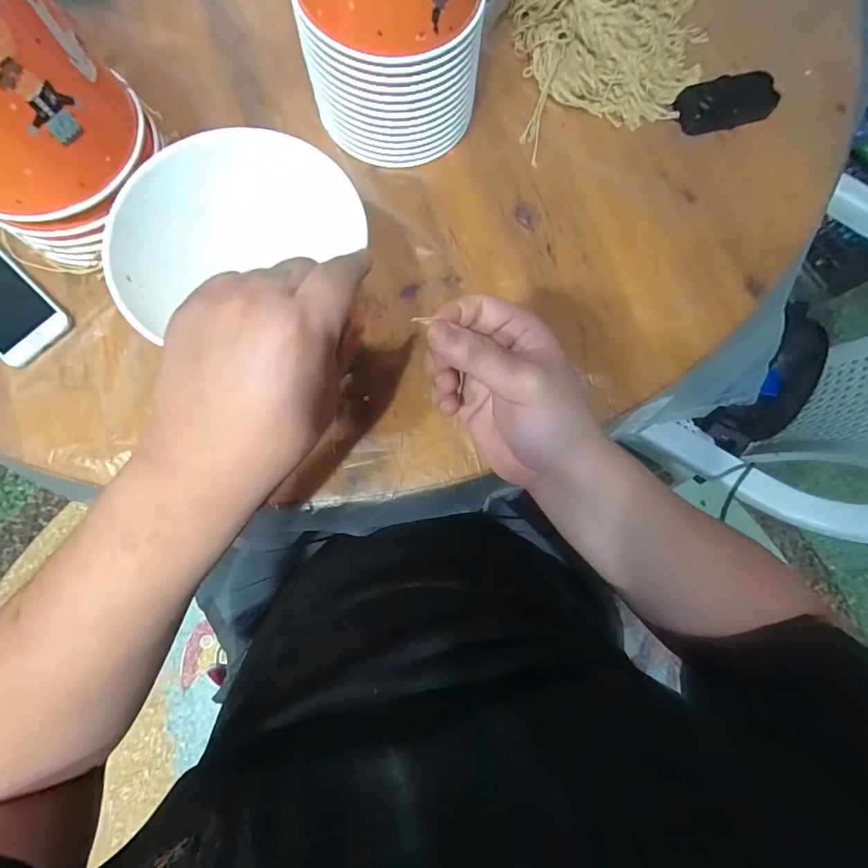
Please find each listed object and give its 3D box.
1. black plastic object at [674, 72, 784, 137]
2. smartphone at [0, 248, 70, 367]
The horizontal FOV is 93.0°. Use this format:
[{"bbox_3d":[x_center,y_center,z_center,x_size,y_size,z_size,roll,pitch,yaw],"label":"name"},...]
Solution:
[{"bbox_3d":[0.311,-0.355,0.436,0.102,0.020,0.052,-19,82,-4],"label":"black plastic object"},{"bbox_3d":[-0.400,-0.125,0.377,0.133,0.008,0.064,43,82,5],"label":"smartphone"}]

